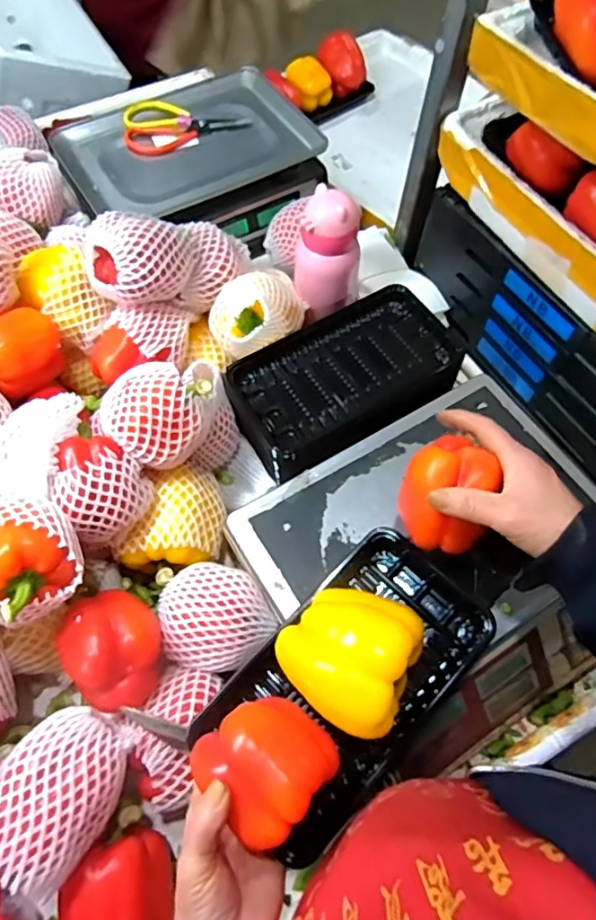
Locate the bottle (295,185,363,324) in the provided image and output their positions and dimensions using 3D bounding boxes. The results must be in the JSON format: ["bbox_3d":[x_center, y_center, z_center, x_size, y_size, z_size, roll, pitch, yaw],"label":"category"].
[{"bbox_3d":[0.037,-0.244,0.673,0.071,0.138,0.063,-40,69,-20],"label":"bottle"}]

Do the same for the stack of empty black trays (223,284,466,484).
[{"bbox_3d":[0.053,-0.088,0.641,0.246,0.062,0.150,-32,66,-17],"label":"stack of empty black trays"}]

